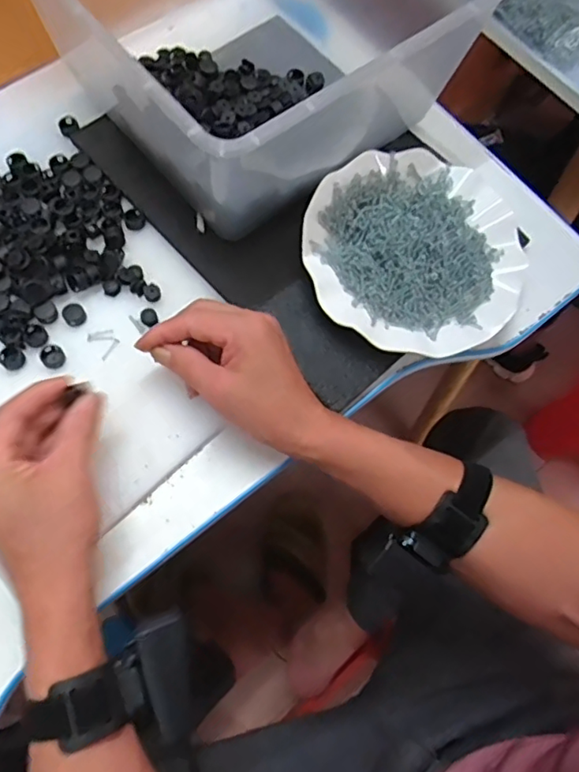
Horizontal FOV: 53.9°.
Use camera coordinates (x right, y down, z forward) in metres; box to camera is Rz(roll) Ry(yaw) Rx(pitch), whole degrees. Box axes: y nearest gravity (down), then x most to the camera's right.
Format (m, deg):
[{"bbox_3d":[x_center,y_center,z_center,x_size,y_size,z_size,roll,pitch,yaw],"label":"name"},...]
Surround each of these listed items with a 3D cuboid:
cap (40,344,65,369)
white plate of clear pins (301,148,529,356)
[{"bbox_3d":[-0.180,-0.023,0.432,0.016,0.005,0.020,-30,76,-15],"label":"cap"},{"bbox_3d":[0.104,-0.112,0.464,0.175,0.022,0.179,2,70,-5],"label":"white plate of clear pins"}]

